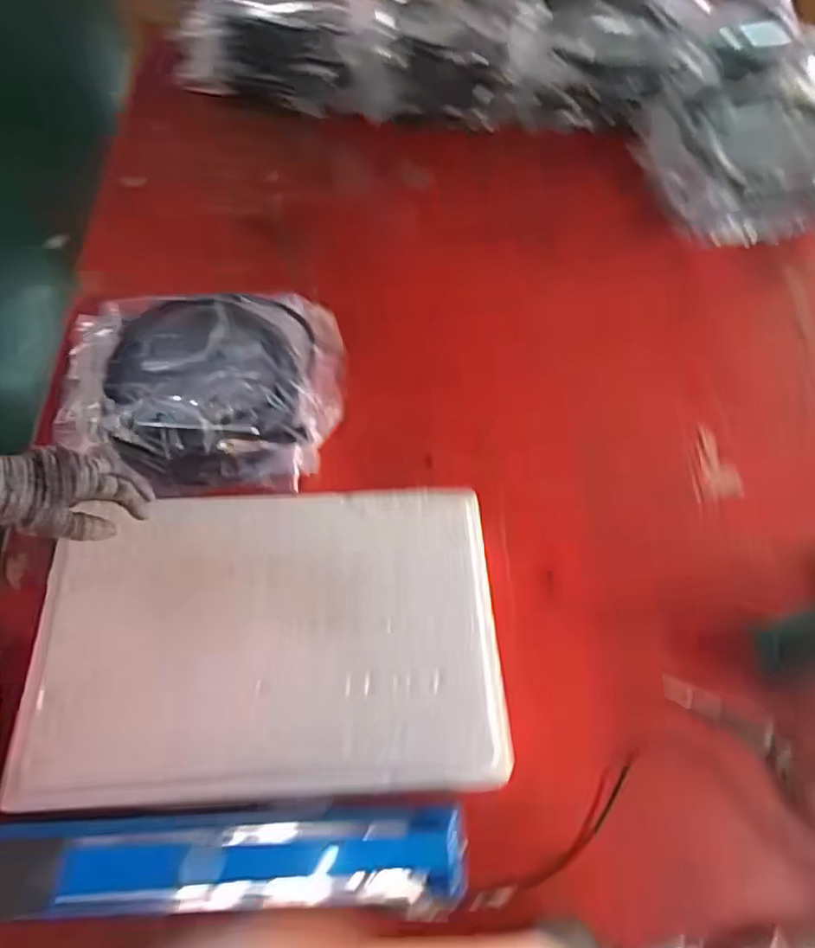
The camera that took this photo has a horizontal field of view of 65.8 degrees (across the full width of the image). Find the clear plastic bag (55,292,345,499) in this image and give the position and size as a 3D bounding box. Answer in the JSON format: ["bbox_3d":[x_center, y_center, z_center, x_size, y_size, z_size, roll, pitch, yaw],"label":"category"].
[{"bbox_3d":[-0.236,-0.102,0.719,0.318,0.060,0.246,-1,61,-4],"label":"clear plastic bag"}]

